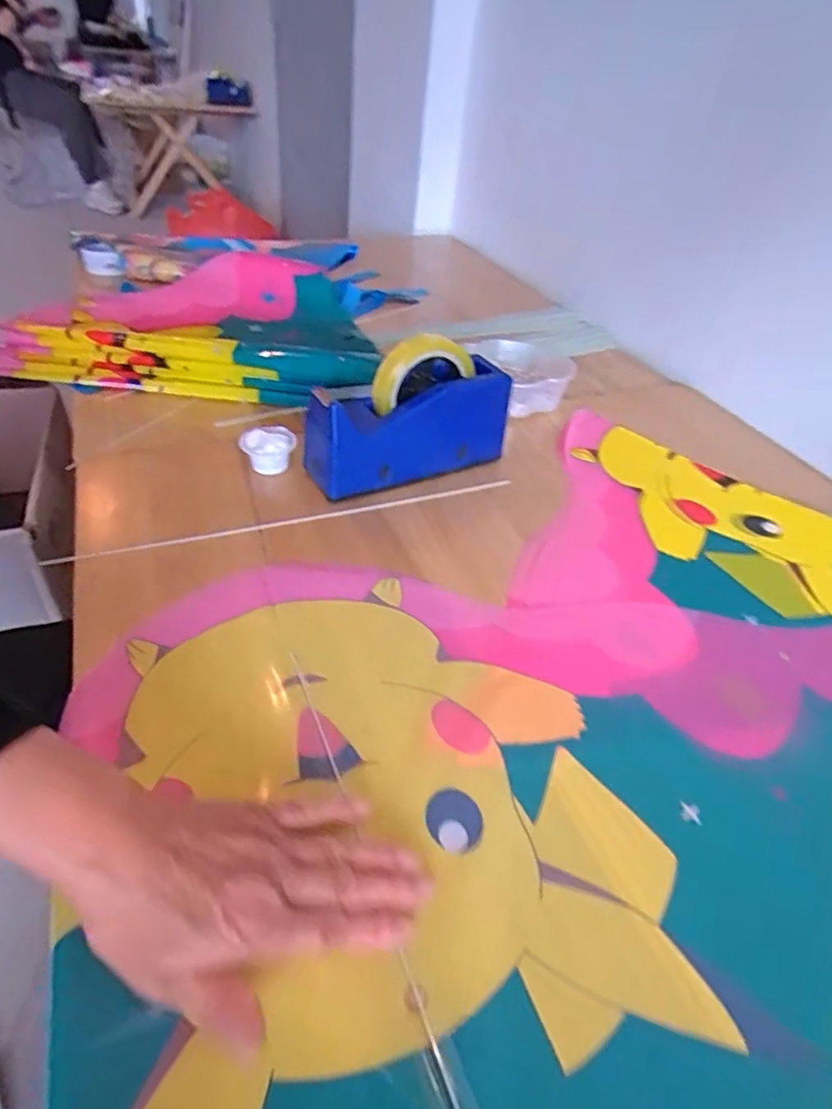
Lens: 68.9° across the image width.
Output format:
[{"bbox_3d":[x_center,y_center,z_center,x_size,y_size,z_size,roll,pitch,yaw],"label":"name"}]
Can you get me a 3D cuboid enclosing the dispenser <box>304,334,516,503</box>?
[{"bbox_3d":[-0.007,-0.134,0.590,0.201,0.124,0.066,-17,46,-25],"label":"dispenser"}]

